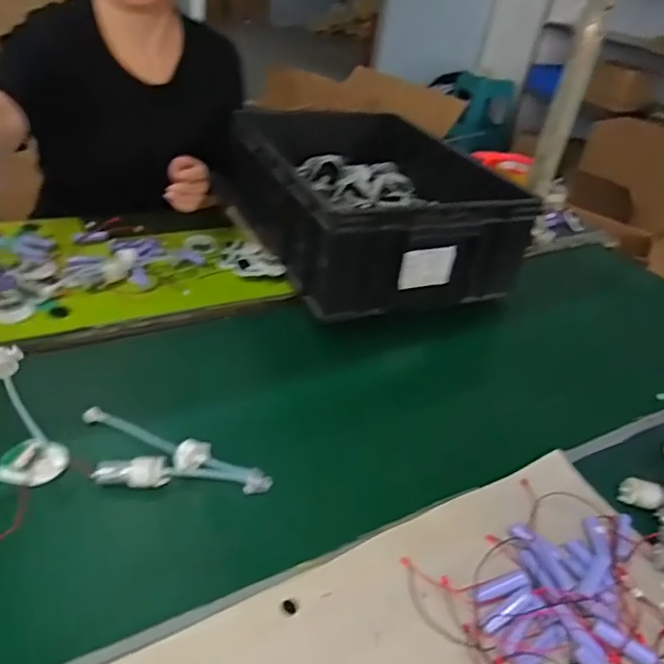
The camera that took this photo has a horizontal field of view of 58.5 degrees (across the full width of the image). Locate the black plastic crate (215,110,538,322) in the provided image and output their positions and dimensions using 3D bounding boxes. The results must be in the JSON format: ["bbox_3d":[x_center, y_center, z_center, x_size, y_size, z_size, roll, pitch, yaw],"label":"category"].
[{"bbox_3d":[0.070,-0.207,0.975,0.365,0.167,0.427,-9,40,-26],"label":"black plastic crate"}]

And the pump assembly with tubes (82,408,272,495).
[{"bbox_3d":[-0.155,0.128,0.576,0.190,0.035,0.068,12,35,2],"label":"pump assembly with tubes"}]

